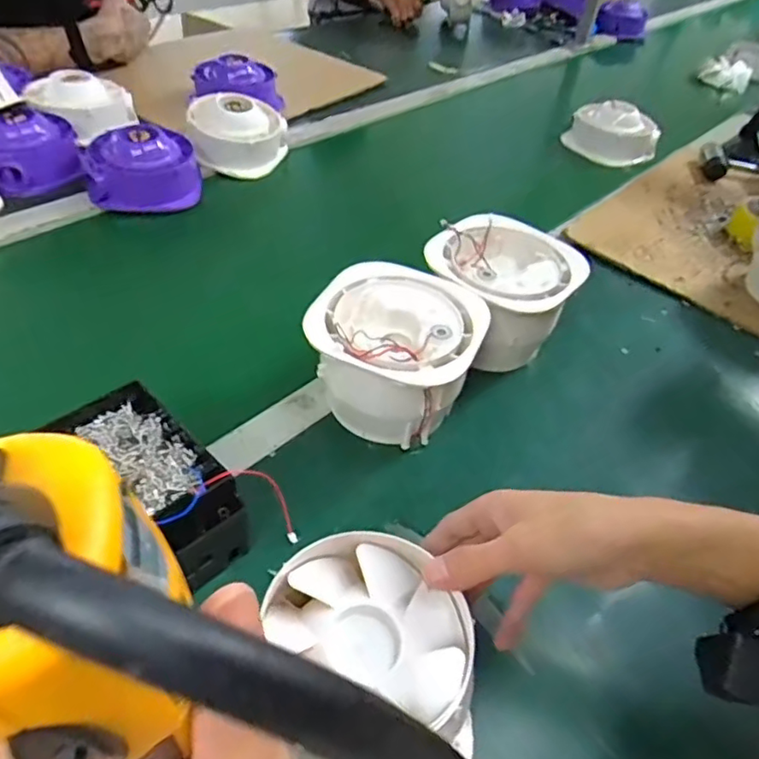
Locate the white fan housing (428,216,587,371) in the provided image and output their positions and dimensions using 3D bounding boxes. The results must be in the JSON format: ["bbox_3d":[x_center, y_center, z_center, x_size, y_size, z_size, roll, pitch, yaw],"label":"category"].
[{"bbox_3d":[0.114,-0.088,0.598,0.138,0.092,0.126,4,45,-4],"label":"white fan housing"}]

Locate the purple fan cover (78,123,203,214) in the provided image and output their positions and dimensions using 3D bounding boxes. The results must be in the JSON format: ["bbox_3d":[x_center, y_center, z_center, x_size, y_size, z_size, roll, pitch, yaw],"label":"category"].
[{"bbox_3d":[-0.308,-0.276,0.780,0.141,0.077,0.115,-11,47,-18],"label":"purple fan cover"}]

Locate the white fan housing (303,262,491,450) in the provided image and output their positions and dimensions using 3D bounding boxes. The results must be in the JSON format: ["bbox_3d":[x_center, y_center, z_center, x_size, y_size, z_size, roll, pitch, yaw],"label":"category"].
[{"bbox_3d":[0.011,-0.016,0.531,0.135,0.106,0.127,4,45,-4],"label":"white fan housing"}]

